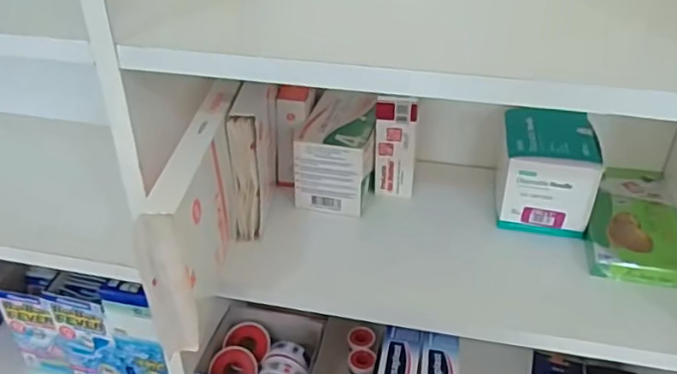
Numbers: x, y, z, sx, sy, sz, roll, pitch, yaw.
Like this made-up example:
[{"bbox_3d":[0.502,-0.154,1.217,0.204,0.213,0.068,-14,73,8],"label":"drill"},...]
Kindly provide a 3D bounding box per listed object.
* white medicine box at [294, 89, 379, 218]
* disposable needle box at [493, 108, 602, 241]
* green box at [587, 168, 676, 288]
[{"bbox_3d":[0.003,-0.039,0.638,0.072,0.089,0.110,8,34,12],"label":"white medicine box"},{"bbox_3d":[0.209,-0.016,0.605,0.089,0.090,0.097,8,34,11],"label":"disposable needle box"},{"bbox_3d":[0.294,0.031,0.594,0.092,0.023,0.176,7,34,10],"label":"green box"}]

